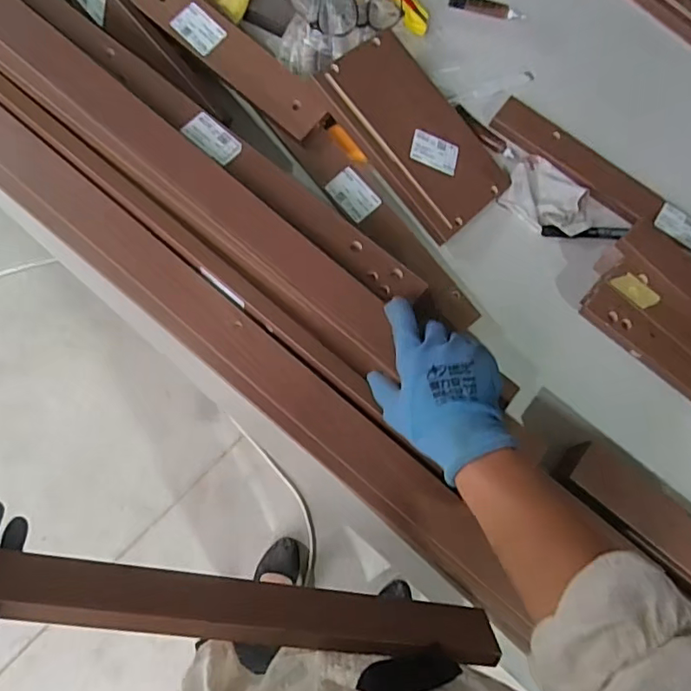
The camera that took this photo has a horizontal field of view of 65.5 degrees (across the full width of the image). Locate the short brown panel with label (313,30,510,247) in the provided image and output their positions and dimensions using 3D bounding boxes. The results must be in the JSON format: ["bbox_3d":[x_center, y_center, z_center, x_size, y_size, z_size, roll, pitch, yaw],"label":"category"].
[{"bbox_3d":[0.089,-0.260,0.664,0.141,0.023,0.244,-39,93,-21],"label":"short brown panel with label"}]

